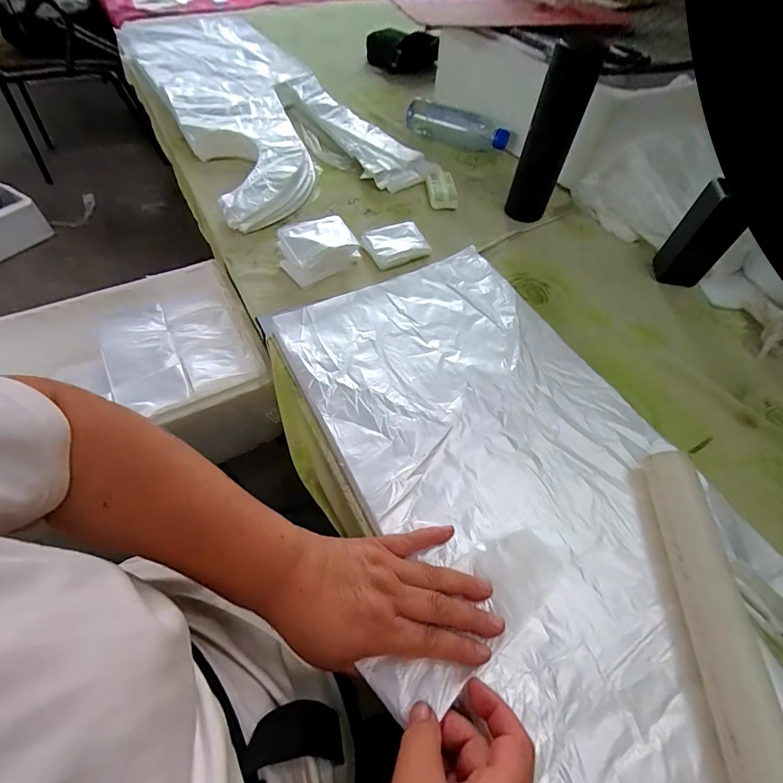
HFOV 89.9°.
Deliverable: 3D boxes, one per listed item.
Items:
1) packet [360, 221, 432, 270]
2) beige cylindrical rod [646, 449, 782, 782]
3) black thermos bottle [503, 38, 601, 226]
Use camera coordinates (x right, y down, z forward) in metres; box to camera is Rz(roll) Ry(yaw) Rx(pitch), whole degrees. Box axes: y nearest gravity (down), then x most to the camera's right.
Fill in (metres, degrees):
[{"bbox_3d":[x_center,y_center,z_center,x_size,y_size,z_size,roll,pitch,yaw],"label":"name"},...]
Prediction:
[{"bbox_3d":[0.006,-0.214,0.569,0.083,0.025,0.062,-21,59,-17],"label":"packet"},{"bbox_3d":[0.237,0.209,0.267,0.034,0.045,0.349,7,55,1],"label":"beige cylindrical rod"},{"bbox_3d":[0.226,-0.355,0.561,0.050,0.212,0.057,-24,60,-19],"label":"black thermos bottle"}]

